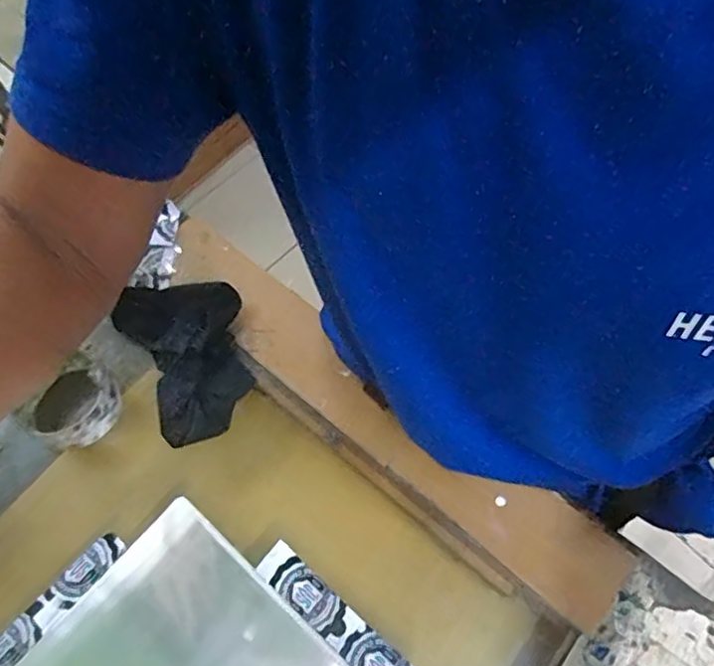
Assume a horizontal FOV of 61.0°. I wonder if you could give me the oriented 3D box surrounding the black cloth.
[{"bbox_3d":[-0.149,0.023,0.565,0.099,0.032,0.148,-17,62,-7],"label":"black cloth"}]

